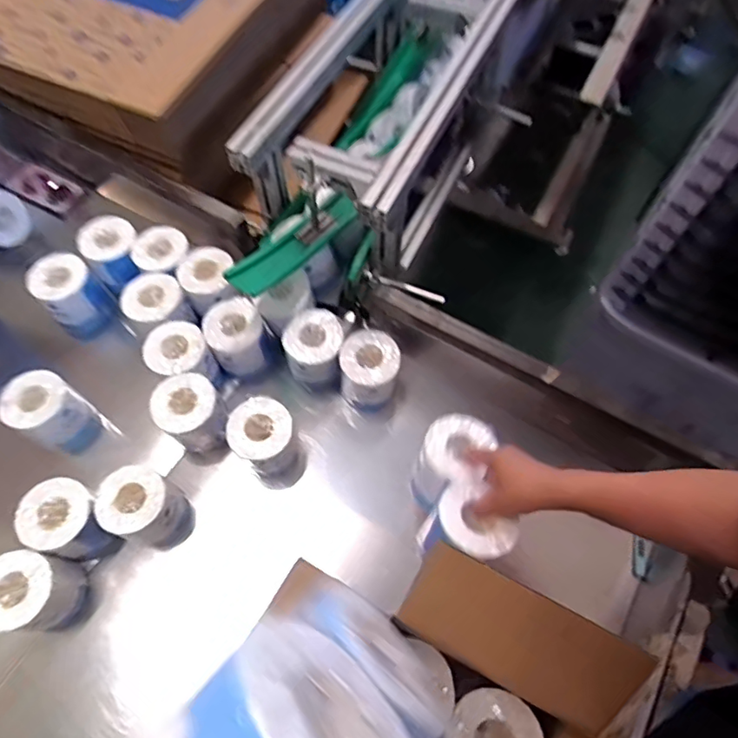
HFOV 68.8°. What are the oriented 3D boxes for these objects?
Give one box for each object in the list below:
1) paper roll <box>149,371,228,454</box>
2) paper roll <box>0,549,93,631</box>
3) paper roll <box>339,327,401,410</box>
[{"bbox_3d":[-0.283,0.073,0.870,0.097,0.118,0.092,1,62,-1],"label":"paper roll"},{"bbox_3d":[-0.465,0.309,0.746,0.102,0.126,0.098,1,62,-1],"label":"paper roll"},{"bbox_3d":[0.001,0.001,0.907,0.093,0.104,0.098,1,62,-1],"label":"paper roll"}]

